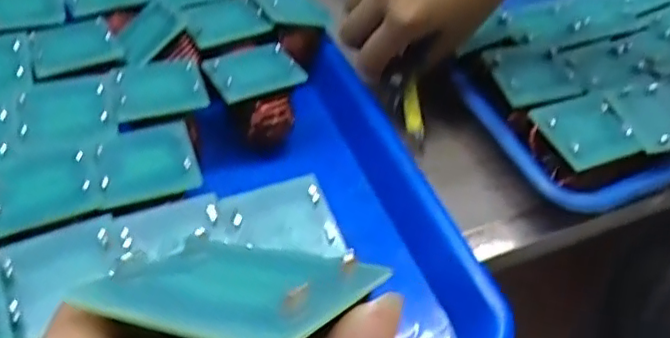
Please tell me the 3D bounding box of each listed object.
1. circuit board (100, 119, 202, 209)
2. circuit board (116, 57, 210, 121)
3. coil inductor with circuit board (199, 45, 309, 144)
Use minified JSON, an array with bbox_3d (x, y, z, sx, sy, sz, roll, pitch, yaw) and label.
[{"bbox_3d":[-0.090,-0.004,0.291,0.043,0.005,0.049,-11,52,-15],"label":"circuit board"},{"bbox_3d":[-0.095,-0.047,0.330,0.047,0.005,0.046,-10,48,-17],"label":"circuit board"},{"bbox_3d":[-0.044,-0.045,0.348,0.046,0.032,0.052,-19,54,-21],"label":"coil inductor with circuit board"}]

